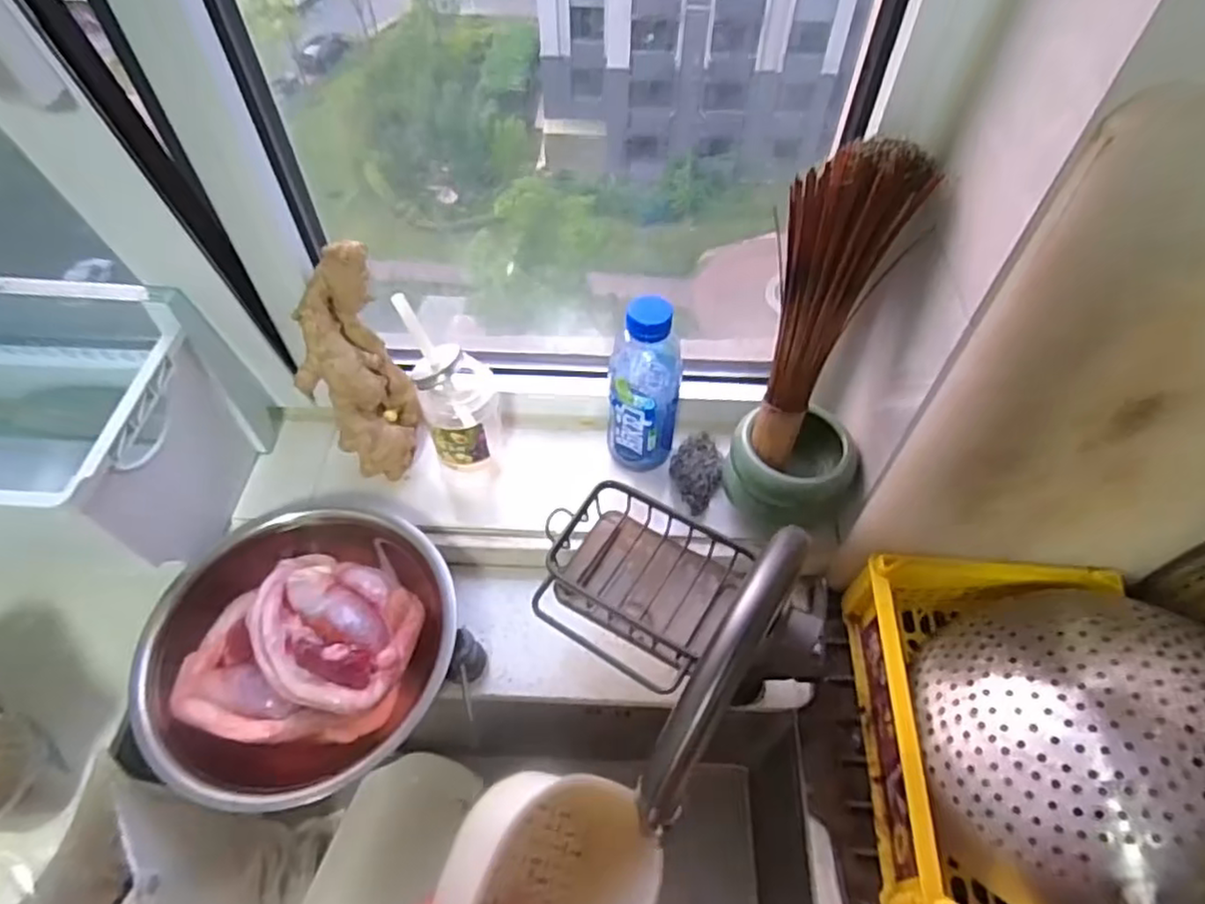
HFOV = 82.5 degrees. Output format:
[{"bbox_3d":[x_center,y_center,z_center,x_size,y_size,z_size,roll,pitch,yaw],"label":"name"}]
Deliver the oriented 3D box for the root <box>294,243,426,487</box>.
[{"bbox_3d":[-0.244,-0.084,0.677,0.093,0.230,0.061,-15,27,-11],"label":"root"}]

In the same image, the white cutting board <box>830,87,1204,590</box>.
[{"bbox_3d":[0.404,-0.033,0.466,0.333,0.412,0.034,5,52,1],"label":"white cutting board"}]

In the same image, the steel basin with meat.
[{"bbox_3d":[-0.265,0.181,0.616,0.261,0.101,0.244,0,54,0],"label":"steel basin with meat"}]

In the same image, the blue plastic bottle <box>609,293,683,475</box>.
[{"bbox_3d":[0.041,-0.064,0.670,0.063,0.204,0.068,5,54,4],"label":"blue plastic bottle"}]

